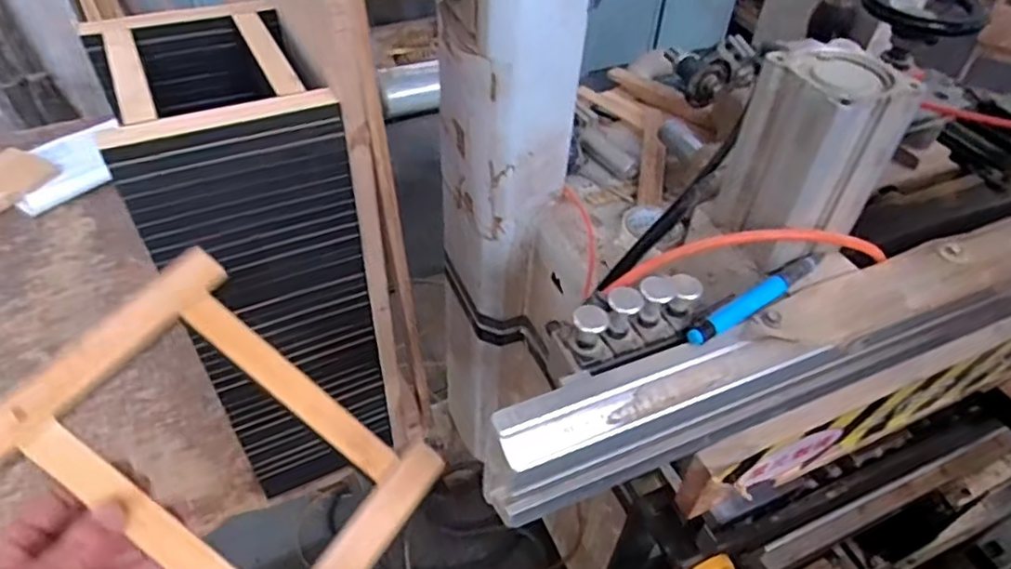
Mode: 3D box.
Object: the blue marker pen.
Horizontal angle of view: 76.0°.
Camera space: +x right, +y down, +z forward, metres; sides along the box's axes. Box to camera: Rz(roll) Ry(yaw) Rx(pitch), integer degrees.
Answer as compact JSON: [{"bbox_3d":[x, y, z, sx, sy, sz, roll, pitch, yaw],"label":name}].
[{"bbox_3d":[0.155,0.006,0.393,0.118,0.011,0.016,-28,53,-26],"label":"blue marker pen"}]

